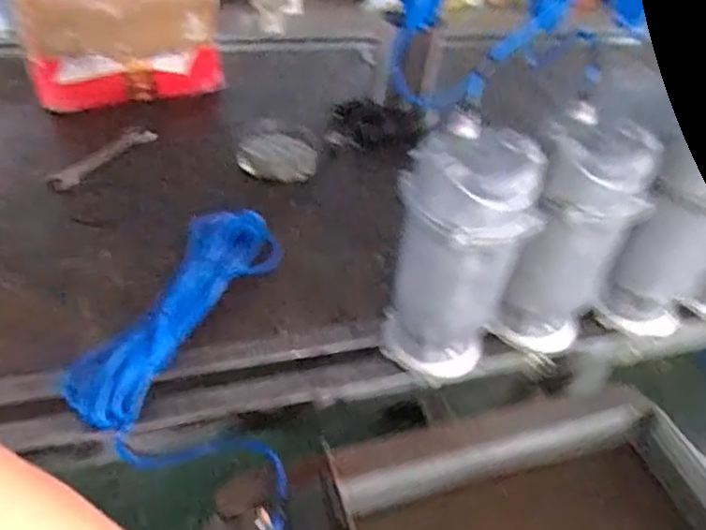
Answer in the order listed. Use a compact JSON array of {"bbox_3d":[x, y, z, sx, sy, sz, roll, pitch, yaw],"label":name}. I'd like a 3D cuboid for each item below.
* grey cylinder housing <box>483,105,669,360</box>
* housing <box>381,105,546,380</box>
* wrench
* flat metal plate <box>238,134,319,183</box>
[{"bbox_3d":[0.260,-0.023,0.731,0.126,0.289,0.131,25,45,19],"label":"grey cylinder housing"},{"bbox_3d":[0.115,-0.002,0.689,0.140,0.292,0.116,14,42,8],"label":"housing"},{"bbox_3d":[-0.433,-0.196,1.039,0.049,0.012,0.221,24,44,18],"label":"wrench"},{"bbox_3d":[-0.135,-0.199,1.065,0.136,0.029,0.128,4,42,-3],"label":"flat metal plate"}]

